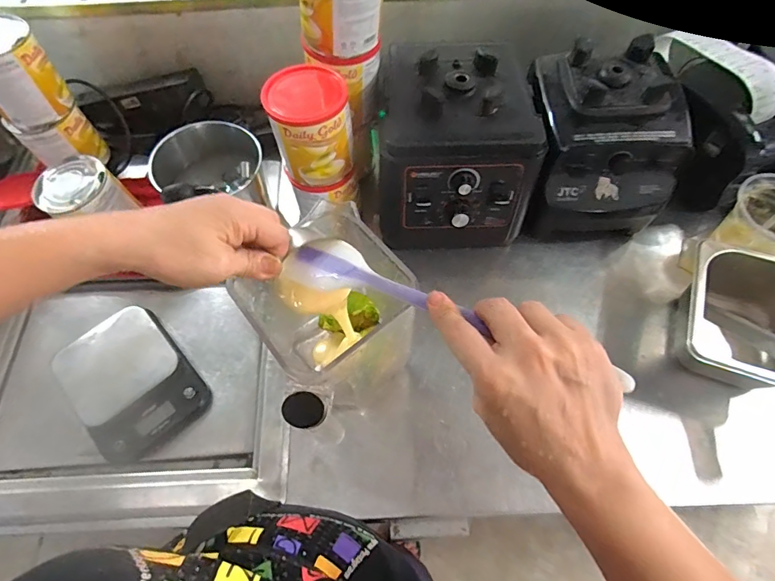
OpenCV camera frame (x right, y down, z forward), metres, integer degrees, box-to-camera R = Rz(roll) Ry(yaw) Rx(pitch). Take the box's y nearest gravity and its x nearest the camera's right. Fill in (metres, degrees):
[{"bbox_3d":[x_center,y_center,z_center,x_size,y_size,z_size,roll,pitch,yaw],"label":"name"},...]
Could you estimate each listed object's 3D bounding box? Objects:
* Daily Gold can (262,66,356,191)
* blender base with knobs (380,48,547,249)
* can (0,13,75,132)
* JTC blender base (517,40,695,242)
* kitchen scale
[{"bbox_3d":[-0.094,-0.202,0.558,0.094,0.124,0.088,-1,64,1],"label":"Daily Gold can"},{"bbox_3d":[0.093,-0.194,0.612,0.197,0.202,0.210,1,64,2],"label":"blender base with knobs"},{"bbox_3d":[-0.528,-0.310,0.612,0.096,0.118,0.090,-1,64,1],"label":"can"},{"bbox_3d":[0.283,-0.210,0.608,0.181,0.172,0.194,-2,64,1],"label":"JTC blender base"},{"bbox_3d":[-0.354,0.121,0.592,0.146,0.029,0.202,-41,69,-17],"label":"kitchen scale"}]

